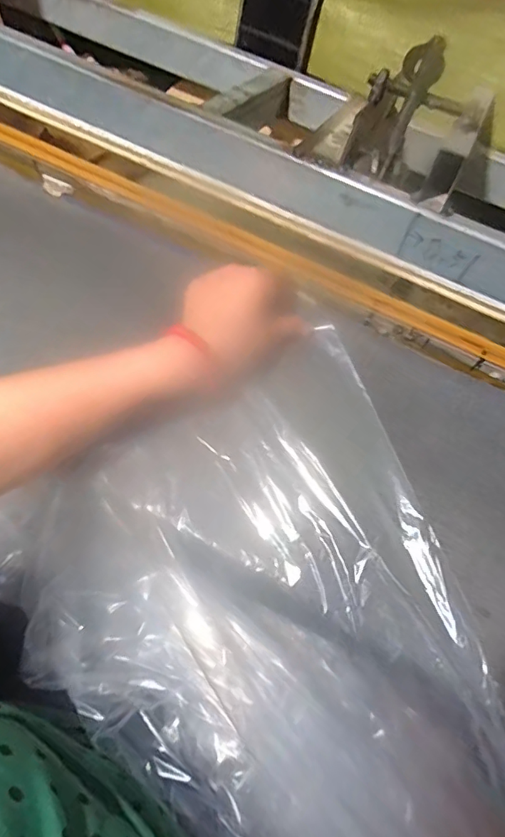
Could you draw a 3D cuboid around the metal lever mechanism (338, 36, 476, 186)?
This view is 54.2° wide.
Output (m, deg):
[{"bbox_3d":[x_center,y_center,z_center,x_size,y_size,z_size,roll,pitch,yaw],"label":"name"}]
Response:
[{"bbox_3d":[0.112,-0.215,0.351,0.071,0.065,0.066,19,64,3],"label":"metal lever mechanism"}]

